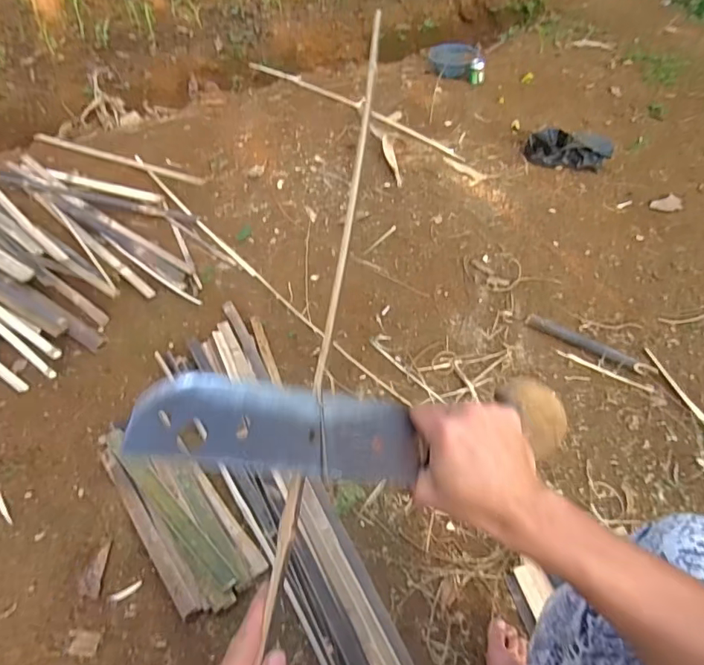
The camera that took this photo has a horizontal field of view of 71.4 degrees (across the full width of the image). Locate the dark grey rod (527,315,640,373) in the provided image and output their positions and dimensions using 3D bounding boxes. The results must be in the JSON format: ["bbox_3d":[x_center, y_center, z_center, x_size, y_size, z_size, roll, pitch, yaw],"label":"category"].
[{"bbox_3d":[0.581,0.021,1.241,0.272,0.031,0.035,29,54,22],"label":"dark grey rod"}]

